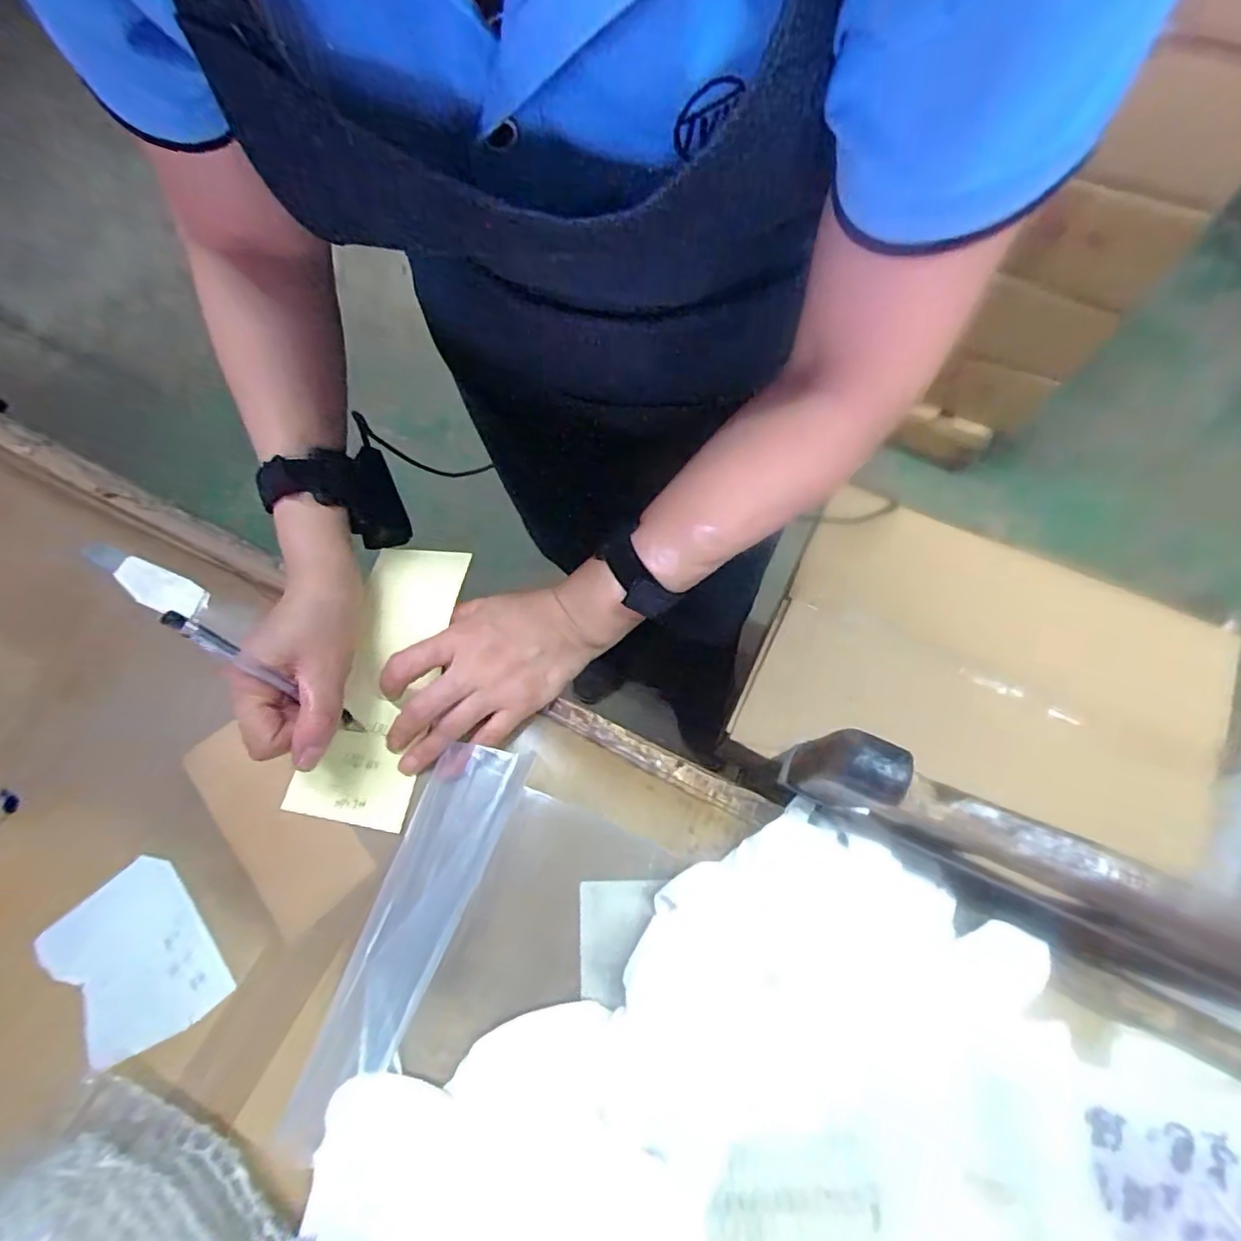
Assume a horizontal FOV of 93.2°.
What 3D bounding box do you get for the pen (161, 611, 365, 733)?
[{"bbox_3d":[-0.195,0.034,0.335,0.017,0.136,0.010,30,72,35],"label":"pen"}]

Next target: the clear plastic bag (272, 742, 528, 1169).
[{"bbox_3d":[-0.123,0.175,0.331,0.058,0.023,0.218,19,72,9],"label":"clear plastic bag"}]

